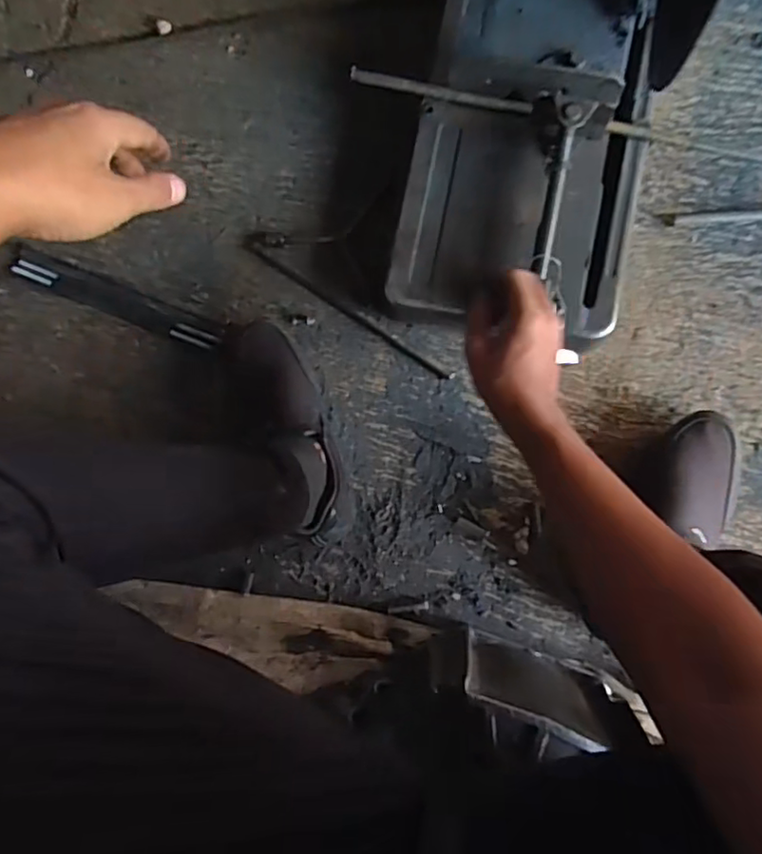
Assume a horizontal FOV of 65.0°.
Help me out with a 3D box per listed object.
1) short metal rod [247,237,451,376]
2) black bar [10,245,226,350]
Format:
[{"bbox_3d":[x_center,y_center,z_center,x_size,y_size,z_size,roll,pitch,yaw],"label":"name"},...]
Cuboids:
[{"bbox_3d":[-0.044,-0.144,0.730,0.298,0.014,0.010,35,90,8],"label":"short metal rod"},{"bbox_3d":[-0.331,-0.162,0.753,0.289,0.015,0.042,22,88,8],"label":"black bar"}]

